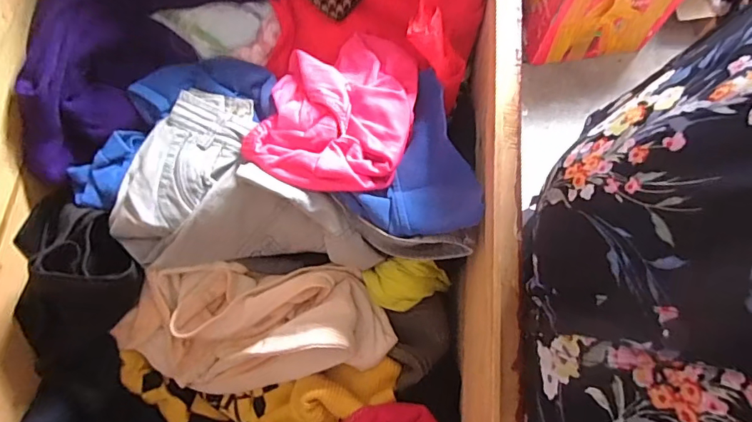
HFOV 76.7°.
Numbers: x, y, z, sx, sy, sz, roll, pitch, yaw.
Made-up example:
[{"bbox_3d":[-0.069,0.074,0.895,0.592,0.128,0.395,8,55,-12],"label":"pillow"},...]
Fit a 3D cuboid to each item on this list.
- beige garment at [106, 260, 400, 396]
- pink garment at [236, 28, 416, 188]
[{"bbox_3d":[-0.133,0.118,0.491,0.286,0.086,0.120,-7,69,15],"label":"beige garment"},{"bbox_3d":[-0.033,-0.105,0.457,0.142,0.026,0.184,17,71,7],"label":"pink garment"}]

